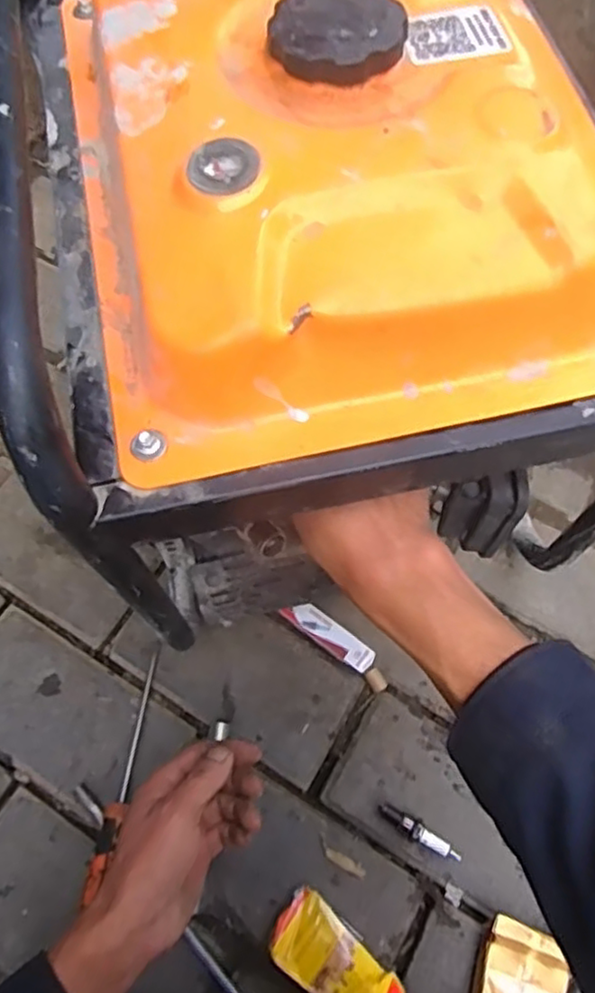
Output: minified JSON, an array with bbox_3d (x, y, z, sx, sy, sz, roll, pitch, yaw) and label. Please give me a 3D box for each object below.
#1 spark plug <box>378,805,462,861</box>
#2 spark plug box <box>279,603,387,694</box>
[{"bbox_3d":[0.107,0.296,0.576,0.075,0.018,0.016,36,72,16],"label":"spark plug"},{"bbox_3d":[0.040,0.143,0.641,0.118,0.022,0.026,34,72,16],"label":"spark plug box"}]

